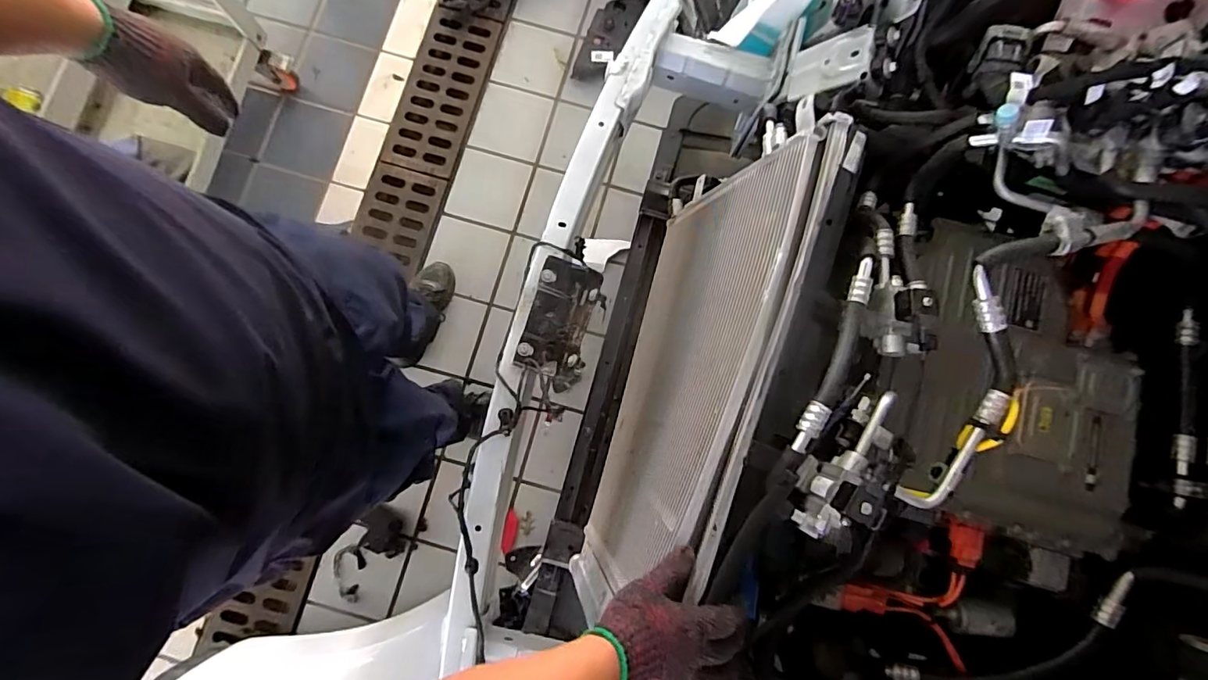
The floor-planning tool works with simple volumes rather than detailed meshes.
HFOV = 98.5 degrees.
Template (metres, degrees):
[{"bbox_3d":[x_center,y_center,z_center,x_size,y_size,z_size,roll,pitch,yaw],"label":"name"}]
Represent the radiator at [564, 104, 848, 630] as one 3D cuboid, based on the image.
[{"bbox_3d":[0.106,0.049,0.756,0.052,0.446,0.659,21,76,-15],"label":"radiator"}]

